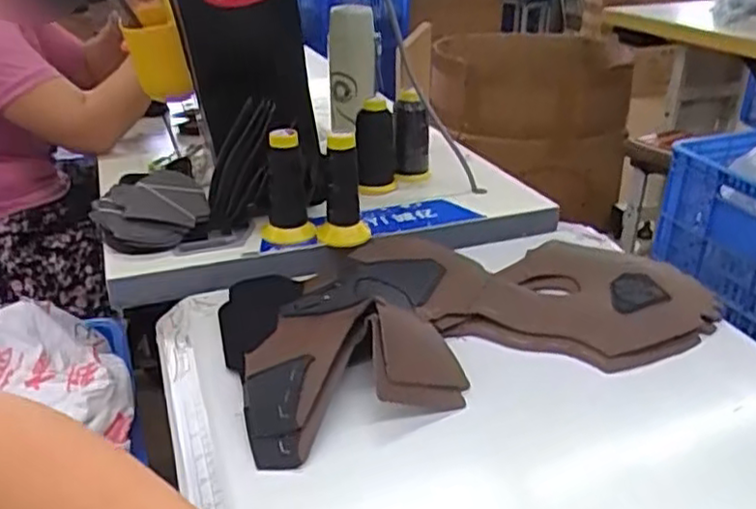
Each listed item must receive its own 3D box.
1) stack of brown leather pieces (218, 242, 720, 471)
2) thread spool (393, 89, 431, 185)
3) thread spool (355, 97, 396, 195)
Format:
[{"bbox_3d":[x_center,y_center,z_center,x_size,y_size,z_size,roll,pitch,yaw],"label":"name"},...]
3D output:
[{"bbox_3d":[0.080,0.045,0.667,0.451,0.050,0.242,-10,29,-19],"label":"stack of brown leather pieces"},{"bbox_3d":[0.047,-0.160,0.953,0.048,0.117,0.055,2,27,4],"label":"thread spool"},{"bbox_3d":[-0.003,-0.142,0.919,0.053,0.117,0.058,0,27,0],"label":"thread spool"}]

